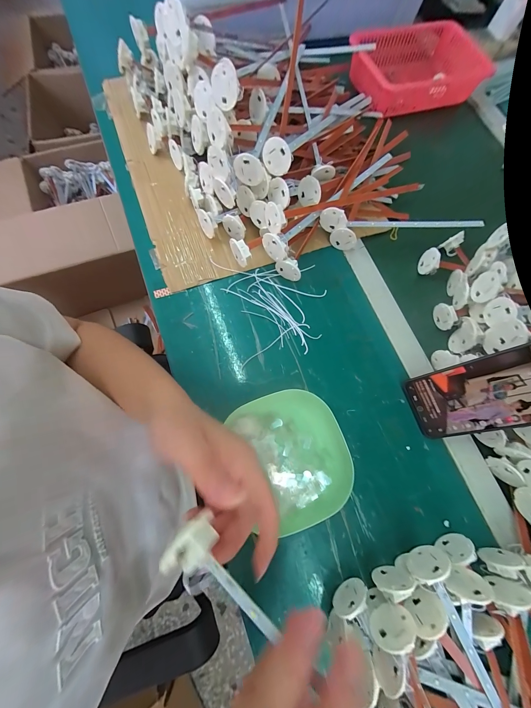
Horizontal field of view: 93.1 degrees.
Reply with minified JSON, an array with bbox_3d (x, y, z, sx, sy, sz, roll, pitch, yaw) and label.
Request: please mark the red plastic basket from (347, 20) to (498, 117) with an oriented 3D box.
[{"bbox_3d":[0.297,-0.576,0.513,0.261,0.064,0.170,-13,75,-5],"label":"red plastic basket"}]

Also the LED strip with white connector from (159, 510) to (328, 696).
[{"bbox_3d":[0.064,0.185,0.104,0.290,0.019,0.035,33,76,20],"label":"LED strip with white connector"}]

